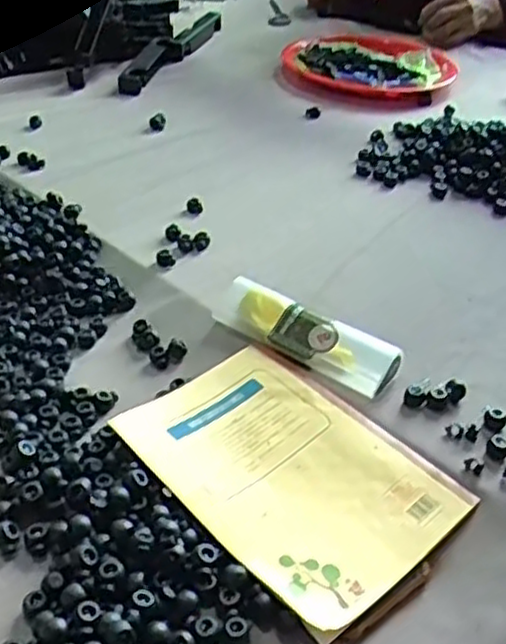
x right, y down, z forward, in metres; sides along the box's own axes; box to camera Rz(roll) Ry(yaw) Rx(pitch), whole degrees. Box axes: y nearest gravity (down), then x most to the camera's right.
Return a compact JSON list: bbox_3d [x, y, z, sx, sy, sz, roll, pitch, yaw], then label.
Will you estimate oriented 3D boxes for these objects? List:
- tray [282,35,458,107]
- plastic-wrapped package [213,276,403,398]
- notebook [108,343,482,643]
[{"bbox_3d":[0.184,-0.395,1.124,0.226,0.039,0.240,-25,45,-32],"label":"tray"},{"bbox_3d":[0.037,0.009,0.575,0.155,0.026,0.039,28,44,29],"label":"plastic-wrapped package"},{"bbox_3d":[0.022,0.095,0.491,0.141,0.016,0.205,-27,46,-33],"label":"notebook"}]

